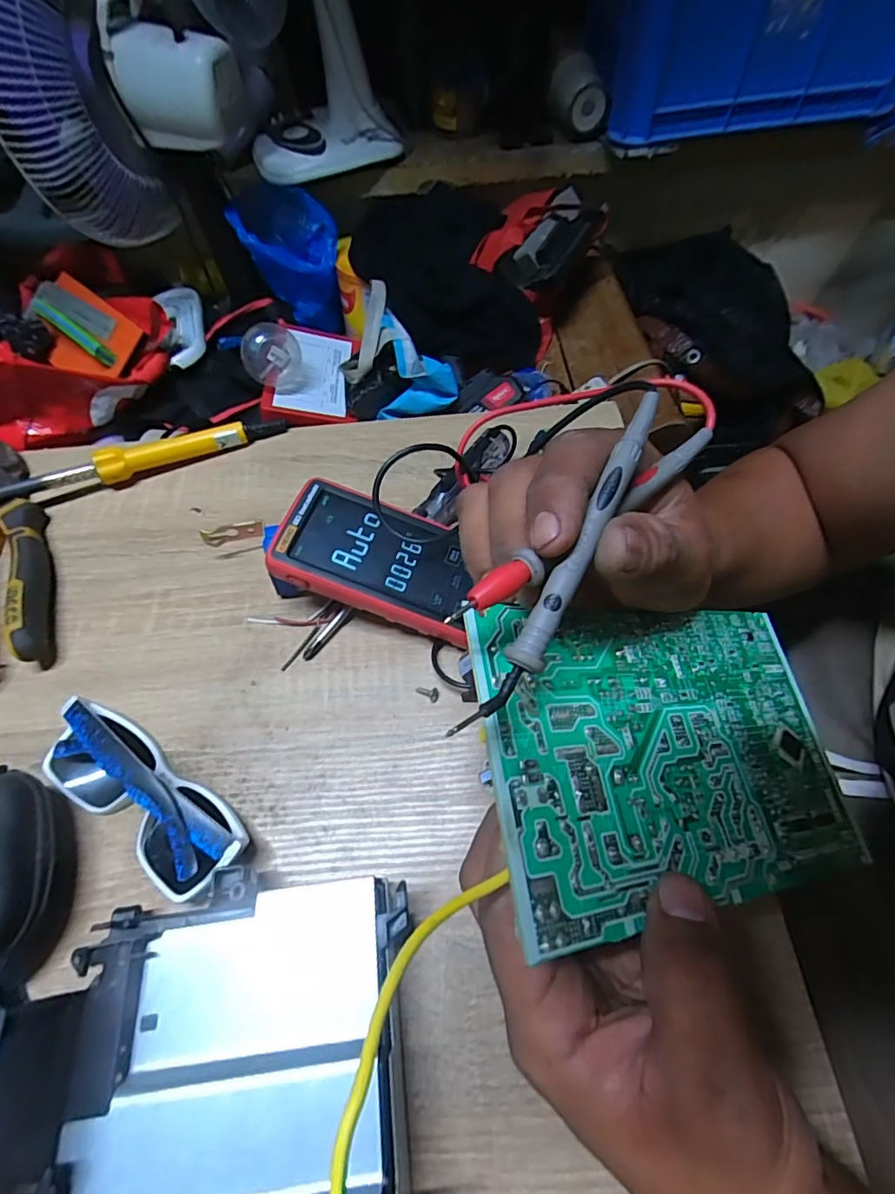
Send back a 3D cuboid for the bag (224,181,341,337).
[{"bbox_3d":[-0.287,-0.638,0.984,0.164,0.198,0.161,-11,60,-3],"label":"bag"}]

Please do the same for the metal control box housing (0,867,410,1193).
[{"bbox_3d":[-0.084,0.213,0.195,0.146,0.093,0.188,-8,60,-1],"label":"metal control box housing"}]

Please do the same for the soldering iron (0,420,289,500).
[{"bbox_3d":[-0.265,-0.110,0.432,0.256,0.031,0.019,-22,61,-9],"label":"soldering iron"}]

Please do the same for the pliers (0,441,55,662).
[{"bbox_3d":[-0.341,-0.038,0.396,0.059,0.030,0.225,-25,62,-11],"label":"pliers"}]

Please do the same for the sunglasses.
[{"bbox_3d":[-0.173,0.112,0.290,0.138,0.040,0.047,29,66,19],"label":"sunglasses"}]

